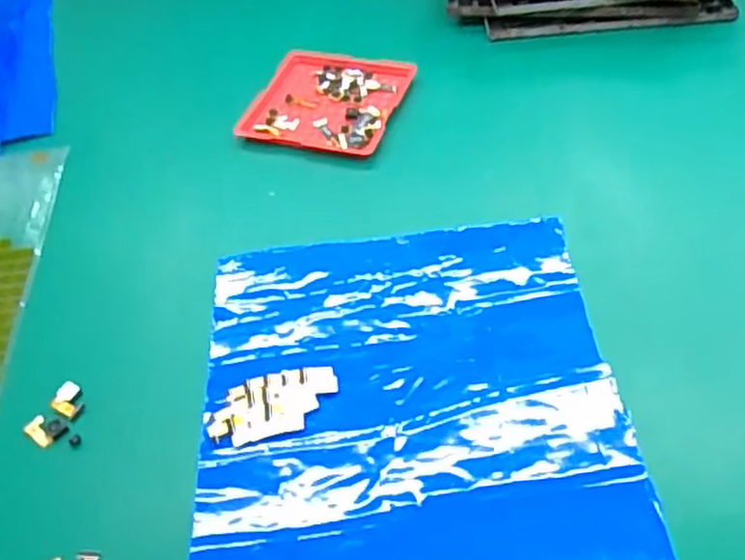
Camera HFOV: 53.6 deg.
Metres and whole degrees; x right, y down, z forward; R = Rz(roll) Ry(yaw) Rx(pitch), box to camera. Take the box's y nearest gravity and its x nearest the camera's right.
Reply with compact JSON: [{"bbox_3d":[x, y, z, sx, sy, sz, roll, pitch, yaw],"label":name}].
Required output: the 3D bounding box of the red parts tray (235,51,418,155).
[{"bbox_3d":[-0.031,-0.125,0.508,0.100,0.006,0.097,13,52,17],"label":"red parts tray"}]

